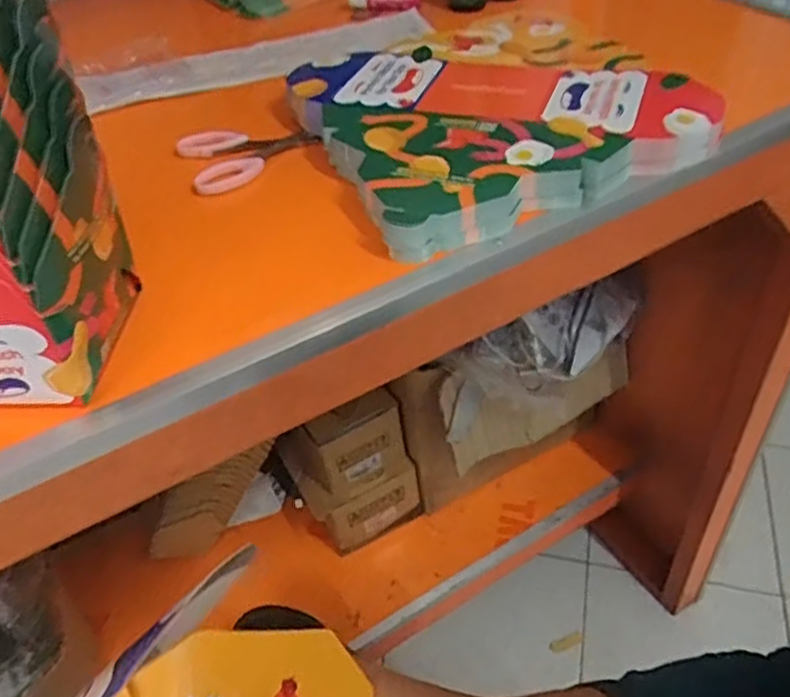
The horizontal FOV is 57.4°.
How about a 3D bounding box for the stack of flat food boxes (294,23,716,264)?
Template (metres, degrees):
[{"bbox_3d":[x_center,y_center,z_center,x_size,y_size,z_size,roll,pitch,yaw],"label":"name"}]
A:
[{"bbox_3d":[0.061,-0.170,0.510,0.236,0.032,0.233,-22,46,-15],"label":"stack of flat food boxes"}]

